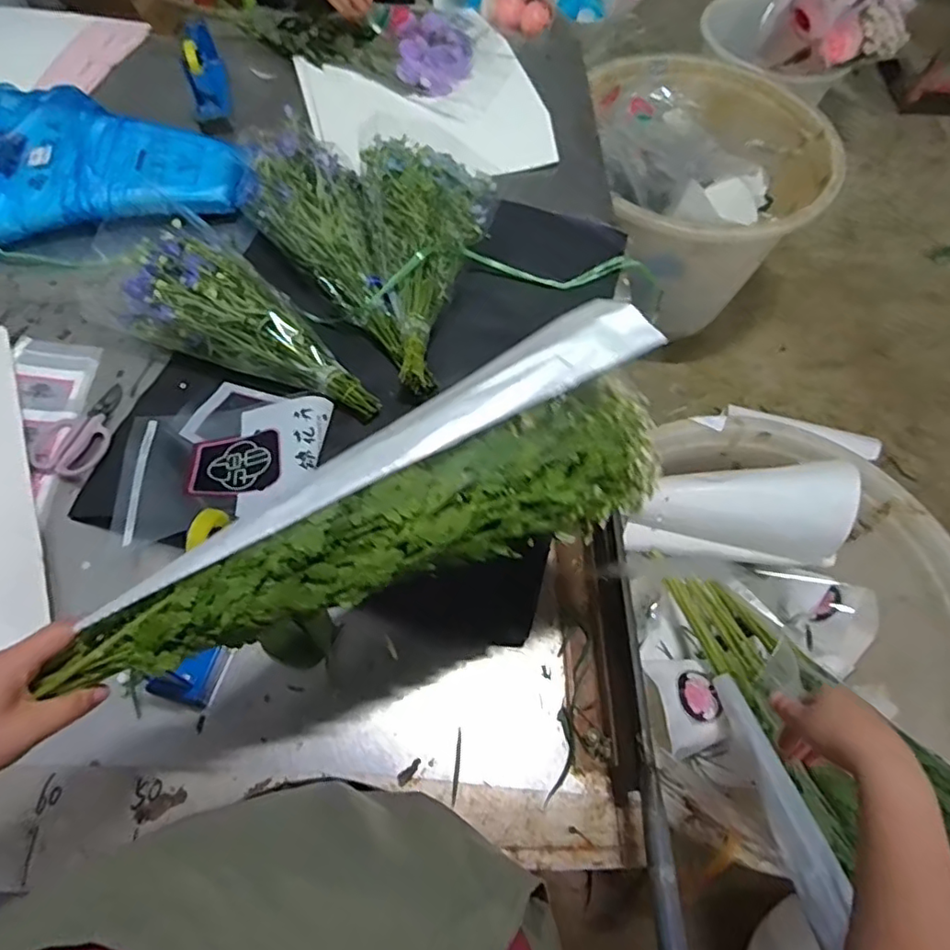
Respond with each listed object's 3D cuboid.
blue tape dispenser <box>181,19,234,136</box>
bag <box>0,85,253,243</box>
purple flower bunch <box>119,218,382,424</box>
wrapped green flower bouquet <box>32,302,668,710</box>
[{"bbox_3d":[-0.521,-0.765,1.160,0.071,0.155,0.217,-12,64,-9],"label":"blue tape dispenser"},{"bbox_3d":[-0.647,-0.548,1.040,0.476,0.092,0.293,-12,64,-9],"label":"bag"},{"bbox_3d":[-0.312,-0.206,0.884,0.405,0.126,0.159,31,65,-1],"label":"purple flower bunch"},{"bbox_3d":[-0.071,0.035,0.463,0.495,0.082,0.131,-27,67,-9],"label":"wrapped green flower bouquet"}]

